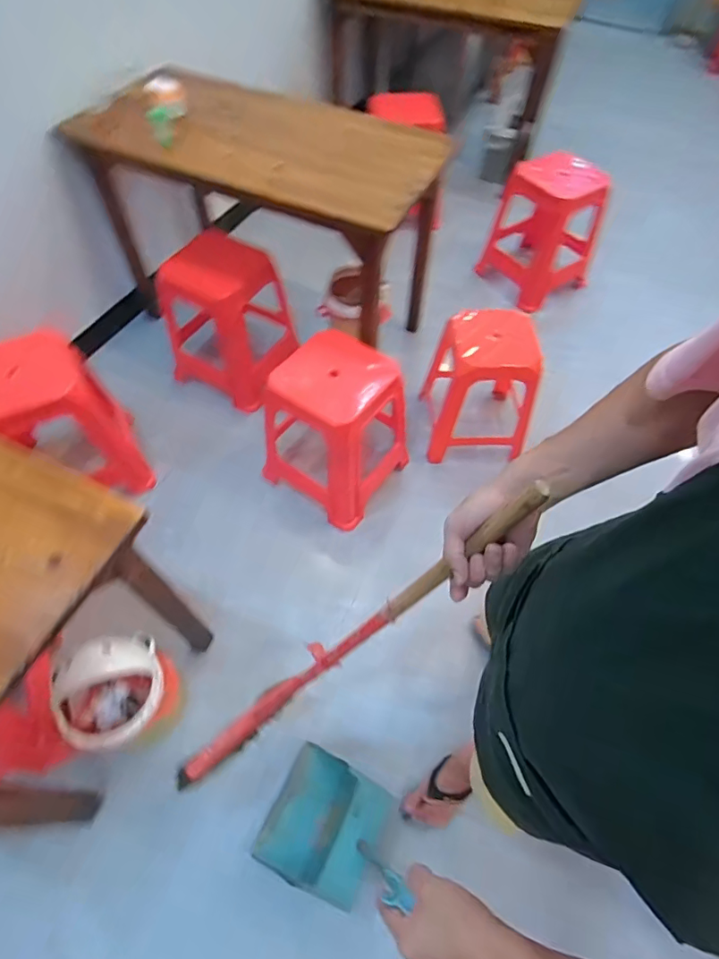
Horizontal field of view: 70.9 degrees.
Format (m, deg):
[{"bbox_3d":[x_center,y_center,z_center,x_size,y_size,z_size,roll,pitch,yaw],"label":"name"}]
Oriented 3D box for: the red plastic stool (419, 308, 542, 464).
[{"bbox_3d":[0.410,-0.340,1.753,0.321,0.443,0.360,0,56,0],"label":"red plastic stool"}]

